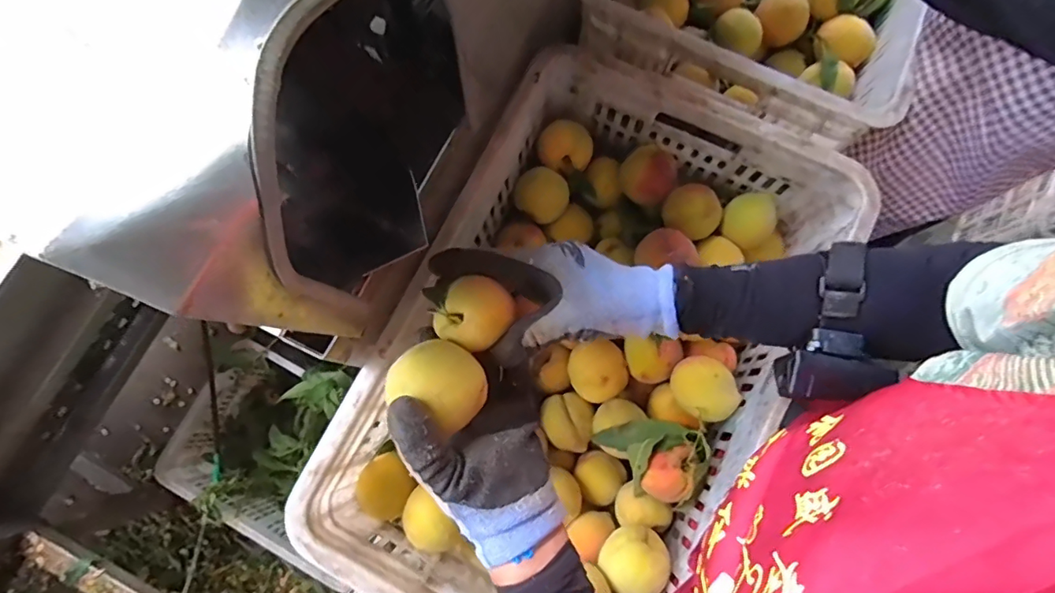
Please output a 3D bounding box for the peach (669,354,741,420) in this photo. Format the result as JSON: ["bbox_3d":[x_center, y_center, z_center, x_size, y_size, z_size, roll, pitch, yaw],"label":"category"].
[{"bbox_3d":[0.179,0.094,0.521,0.055,0.046,0.062,-39,82,-8],"label":"peach"}]

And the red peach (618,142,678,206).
[{"bbox_3d":[0.136,-0.139,0.572,0.058,0.048,0.062,25,79,4],"label":"red peach"}]

